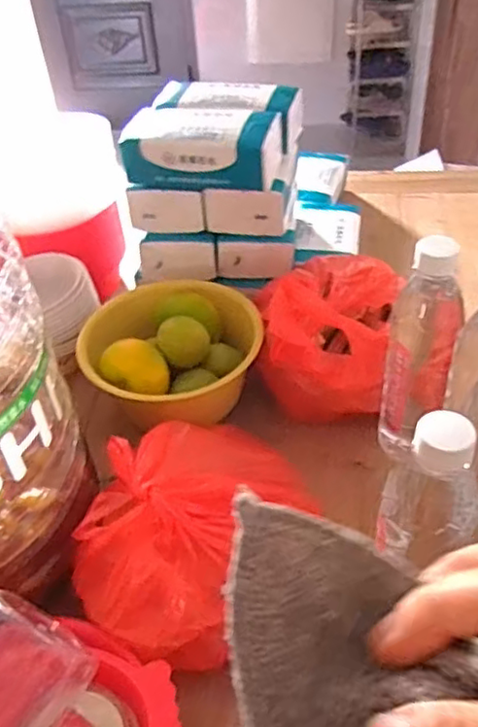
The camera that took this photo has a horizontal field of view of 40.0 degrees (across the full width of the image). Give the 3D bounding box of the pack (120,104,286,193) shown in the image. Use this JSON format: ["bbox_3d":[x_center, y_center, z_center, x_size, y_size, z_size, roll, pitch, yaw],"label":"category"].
[{"bbox_3d":[-0.036,-0.239,0.715,0.161,0.071,0.102,10,42,17],"label":"pack"}]

